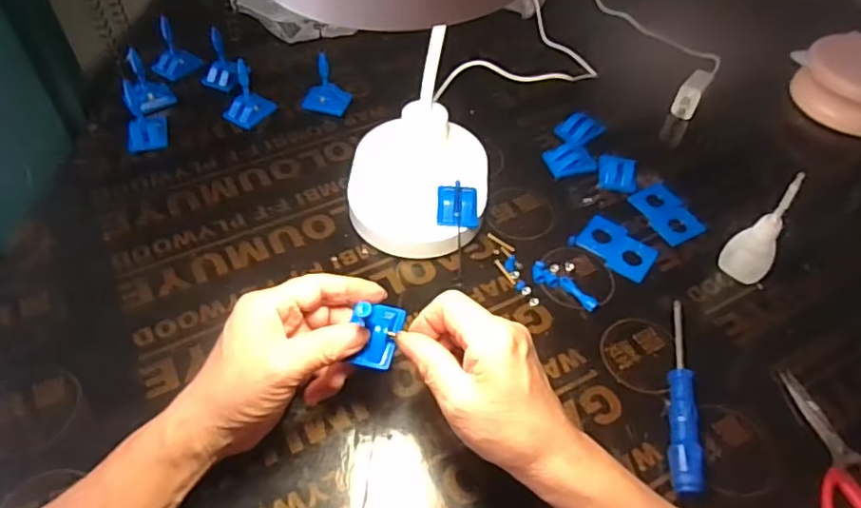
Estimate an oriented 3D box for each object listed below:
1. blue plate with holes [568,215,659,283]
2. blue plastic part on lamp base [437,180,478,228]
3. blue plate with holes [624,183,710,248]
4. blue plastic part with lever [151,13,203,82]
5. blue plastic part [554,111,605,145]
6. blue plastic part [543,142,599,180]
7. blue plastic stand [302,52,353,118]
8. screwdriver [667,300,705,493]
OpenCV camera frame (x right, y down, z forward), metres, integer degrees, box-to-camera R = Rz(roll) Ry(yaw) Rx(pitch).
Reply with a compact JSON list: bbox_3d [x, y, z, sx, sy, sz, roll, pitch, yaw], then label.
[{"bbox_3d":[0.159,-0.006,0.513,0.066,0.005,0.045,37,58,25],"label":"blue plate with holes"},{"bbox_3d":[0.022,-0.041,0.492,0.032,0.014,0.039,1,50,-2],"label":"blue plastic part on lamp base"},{"bbox_3d":[0.214,-0.038,0.541,0.040,0.006,0.066,-19,54,-18],"label":"blue plate with holes"},{"bbox_3d":[-0.275,-0.215,0.632,0.040,0.040,0.044,20,52,13],"label":"blue plastic part with lever"},{"bbox_3d":[0.150,-0.128,0.602,0.040,0.015,0.033,-32,59,-26],"label":"blue plastic part"},{"bbox_3d":[0.133,-0.091,0.572,0.045,0.015,0.037,-12,52,-13],"label":"blue plastic part"},{"bbox_3d":[-0.106,-0.172,0.601,0.043,0.057,0.032,7,50,3],"label":"blue plastic stand"},{"bbox_3d":[0.176,0.094,0.420,0.017,0.020,0.147,11,50,6],"label":"screwdriver"}]

